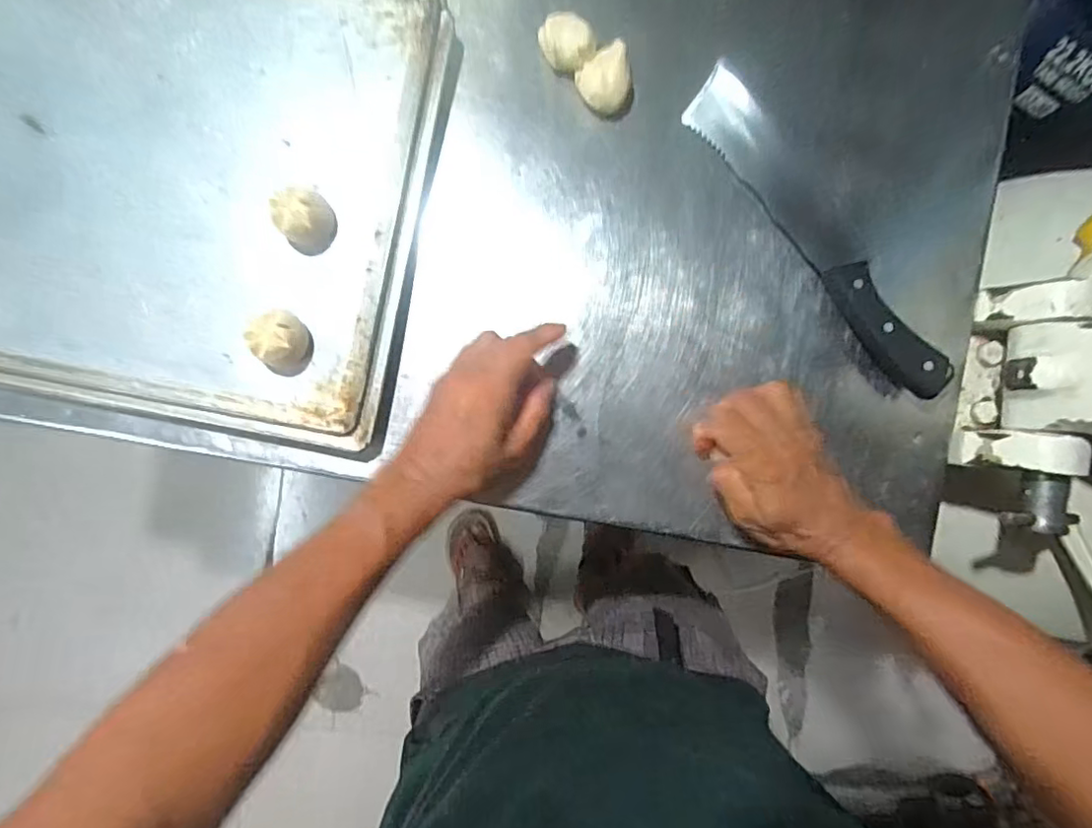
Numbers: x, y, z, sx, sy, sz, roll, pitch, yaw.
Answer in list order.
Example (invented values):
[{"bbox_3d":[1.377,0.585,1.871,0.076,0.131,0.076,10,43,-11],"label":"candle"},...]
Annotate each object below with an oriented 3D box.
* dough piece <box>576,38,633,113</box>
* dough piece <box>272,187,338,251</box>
[{"bbox_3d":[0.046,-0.251,0.436,0.037,0.029,0.042,-25,92,-5],"label":"dough piece"},{"bbox_3d":[-0.169,-0.138,0.406,0.036,0.036,0.034,0,89,-5],"label":"dough piece"}]

